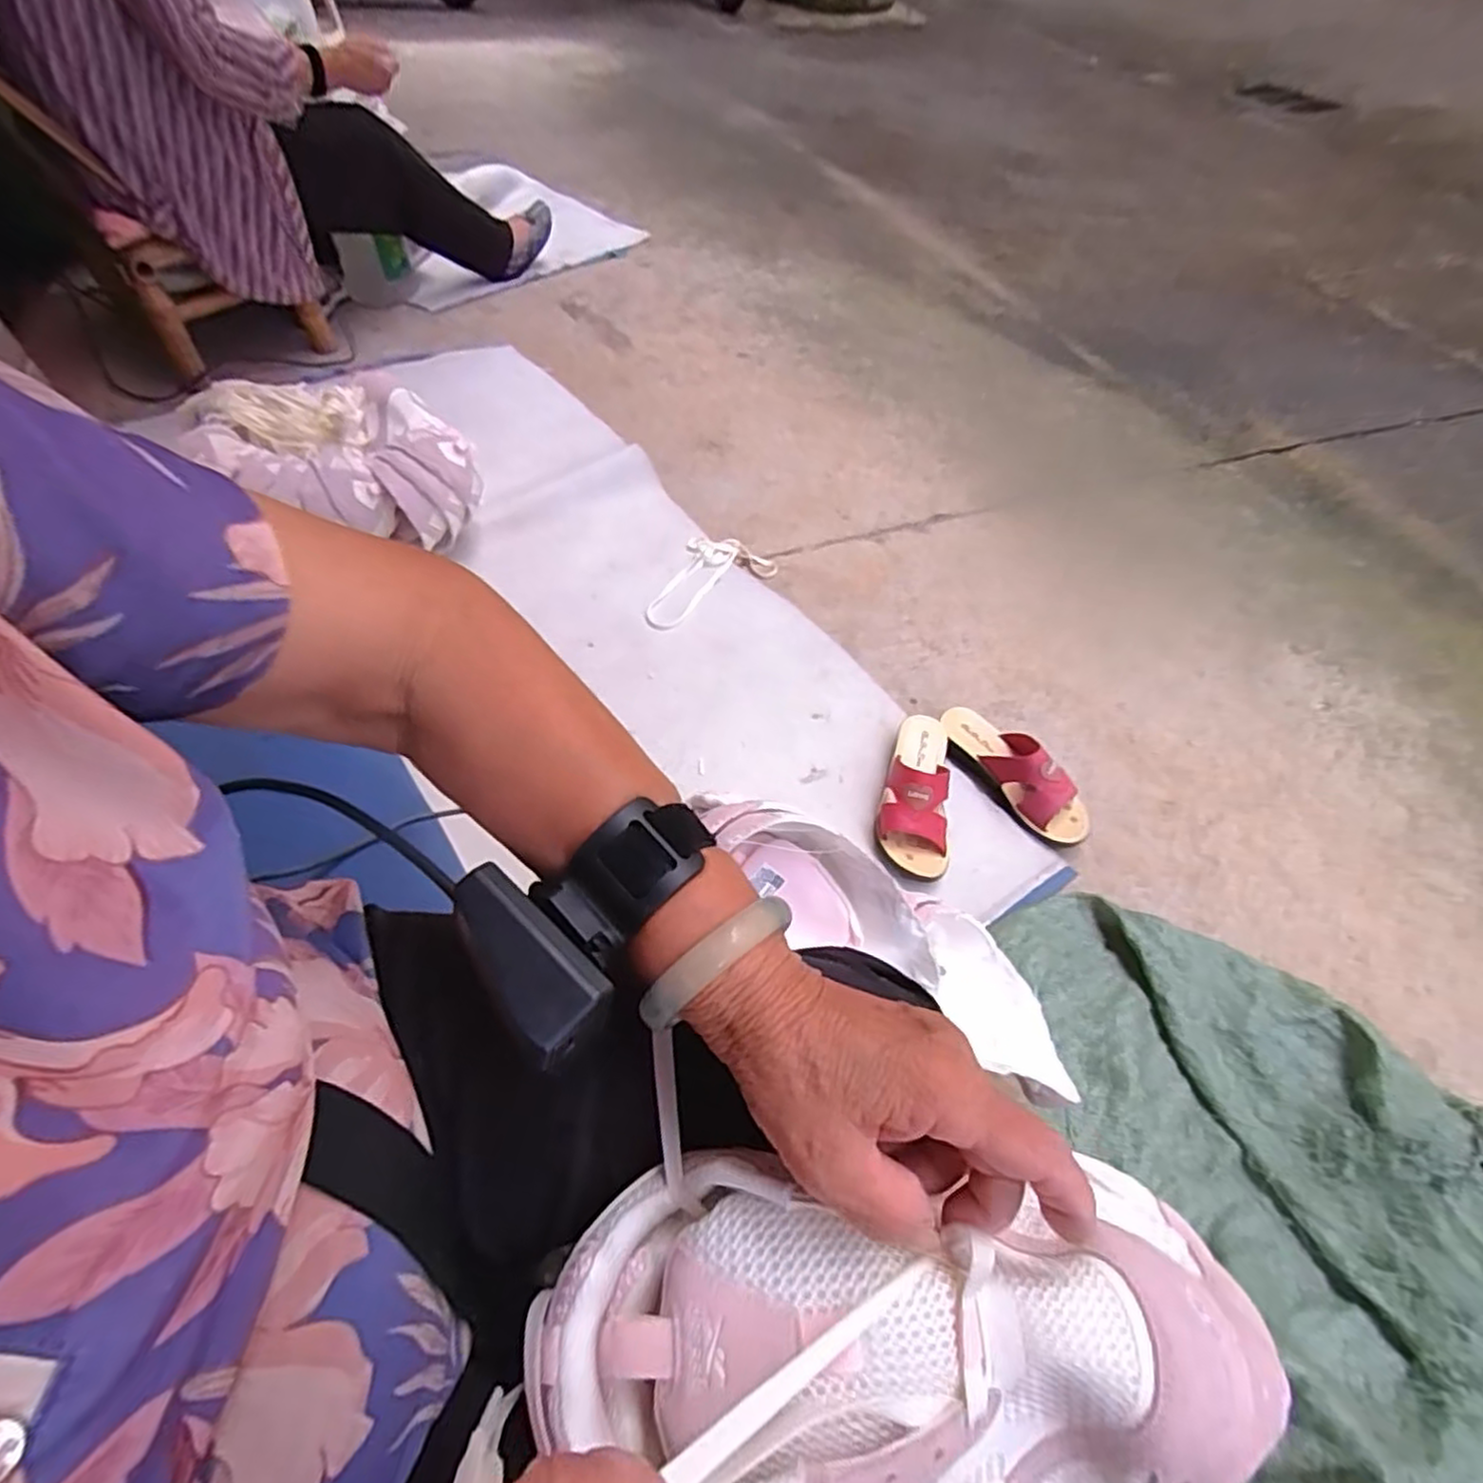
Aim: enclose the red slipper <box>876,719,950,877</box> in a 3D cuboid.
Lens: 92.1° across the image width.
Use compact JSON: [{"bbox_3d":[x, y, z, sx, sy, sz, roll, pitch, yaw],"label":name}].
[{"bbox_3d":[0.219,0.057,0.891,0.087,0.083,0.228,10,57,7],"label":"red slipper"}]

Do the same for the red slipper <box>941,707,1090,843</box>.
[{"bbox_3d":[0.353,0.034,0.926,0.079,0.075,0.227,-34,63,-20],"label":"red slipper"}]

